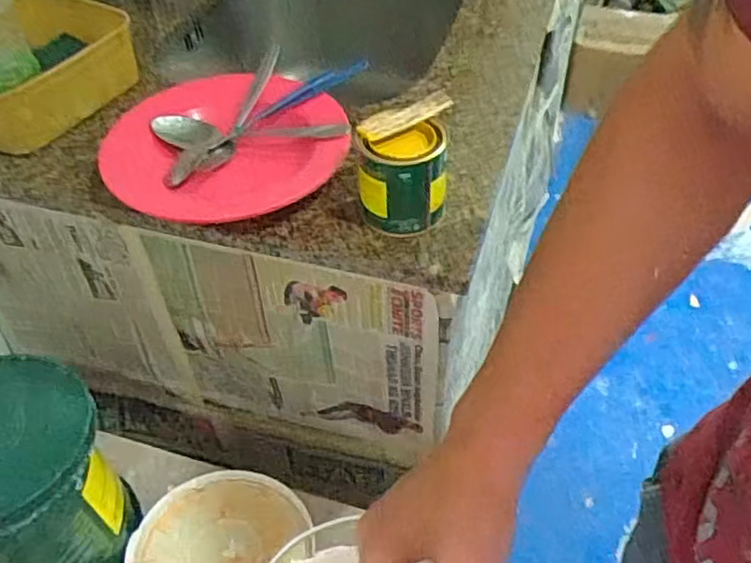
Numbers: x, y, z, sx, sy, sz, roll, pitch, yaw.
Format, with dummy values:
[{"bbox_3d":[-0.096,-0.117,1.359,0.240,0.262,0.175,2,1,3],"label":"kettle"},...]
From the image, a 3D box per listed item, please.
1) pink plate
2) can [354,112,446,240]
[{"bbox_3d":[-0.135,-0.128,0.607,0.212,0.040,0.213,-2,47,2],"label":"pink plate"},{"bbox_3d":[0.022,-0.082,0.534,0.068,0.076,0.057,-1,47,3],"label":"can"}]

